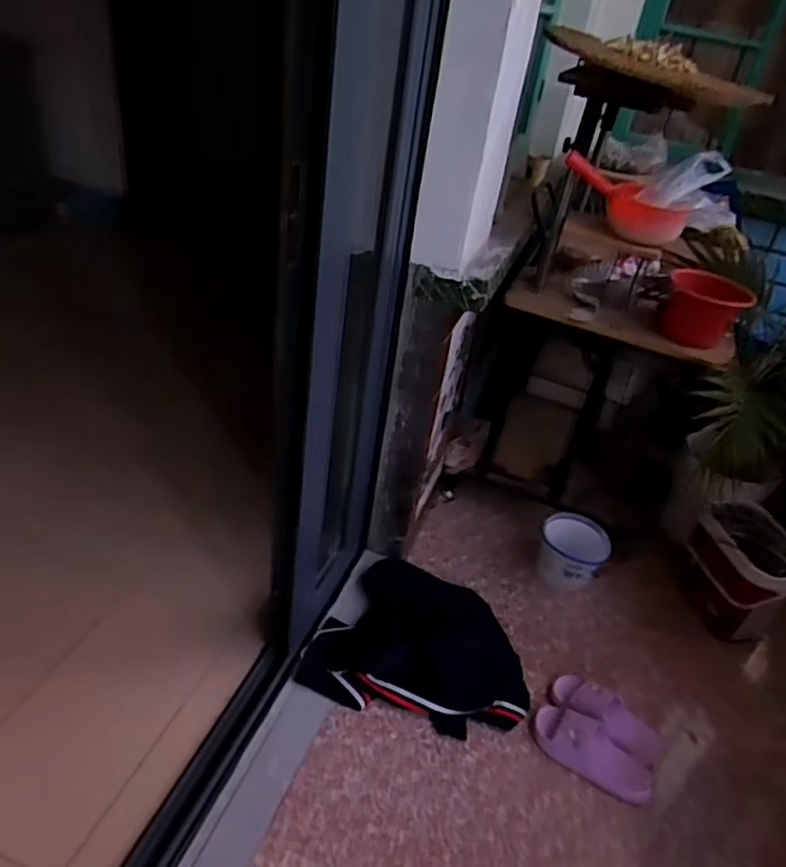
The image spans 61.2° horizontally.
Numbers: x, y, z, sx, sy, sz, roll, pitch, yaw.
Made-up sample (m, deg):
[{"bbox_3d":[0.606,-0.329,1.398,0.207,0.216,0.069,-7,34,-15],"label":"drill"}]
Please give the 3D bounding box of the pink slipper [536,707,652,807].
[{"bbox_3d":[0.448,0.703,1.483,0.272,0.067,0.111,26,39,22],"label":"pink slipper"}]

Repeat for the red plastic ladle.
[{"bbox_3d":[0.519,-0.550,1.547,0.314,0.128,0.146,29,33,-15],"label":"red plastic ladle"}]

